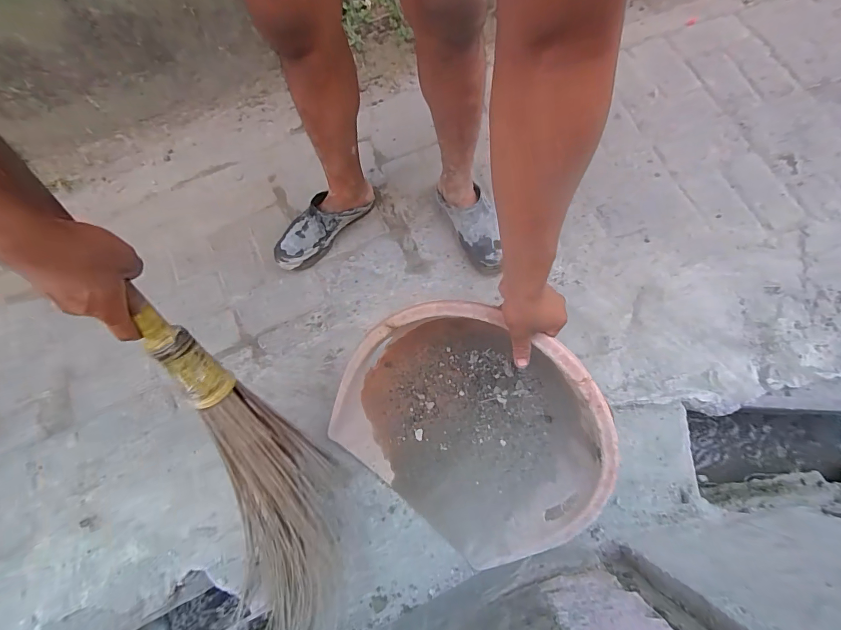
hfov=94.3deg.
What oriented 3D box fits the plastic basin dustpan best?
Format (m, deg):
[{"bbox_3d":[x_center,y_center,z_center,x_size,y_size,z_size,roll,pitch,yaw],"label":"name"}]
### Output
[{"bbox_3d":[0.072,0.188,0.629,0.425,0.173,0.391,0,89,13],"label":"plastic basin dustpan"}]

